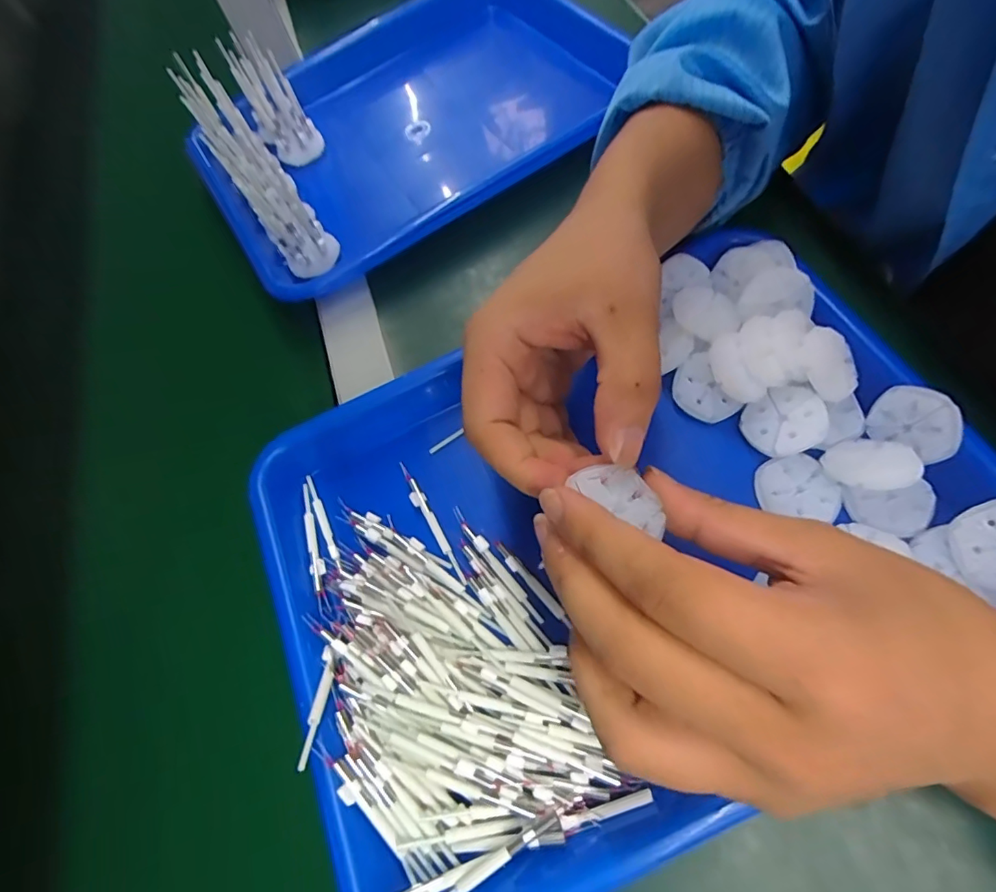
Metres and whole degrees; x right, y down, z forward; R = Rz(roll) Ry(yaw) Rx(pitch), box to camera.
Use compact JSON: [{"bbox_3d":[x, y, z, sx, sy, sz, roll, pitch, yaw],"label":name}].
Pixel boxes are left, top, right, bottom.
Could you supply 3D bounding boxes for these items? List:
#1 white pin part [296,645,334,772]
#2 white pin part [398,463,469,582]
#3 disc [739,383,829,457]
[{"bbox_3d":[-0.079,0.113,0.225,0.006,0.004,0.055,-6,32,0],"label":"white pin part"},{"bbox_3d":[-0.036,0.041,0.279,0.008,0.004,0.077,-32,64,-6],"label":"white pin part"},{"bbox_3d":[0.145,-0.013,0.259,0.037,0.005,0.034,-14,62,27],"label":"disc"}]

